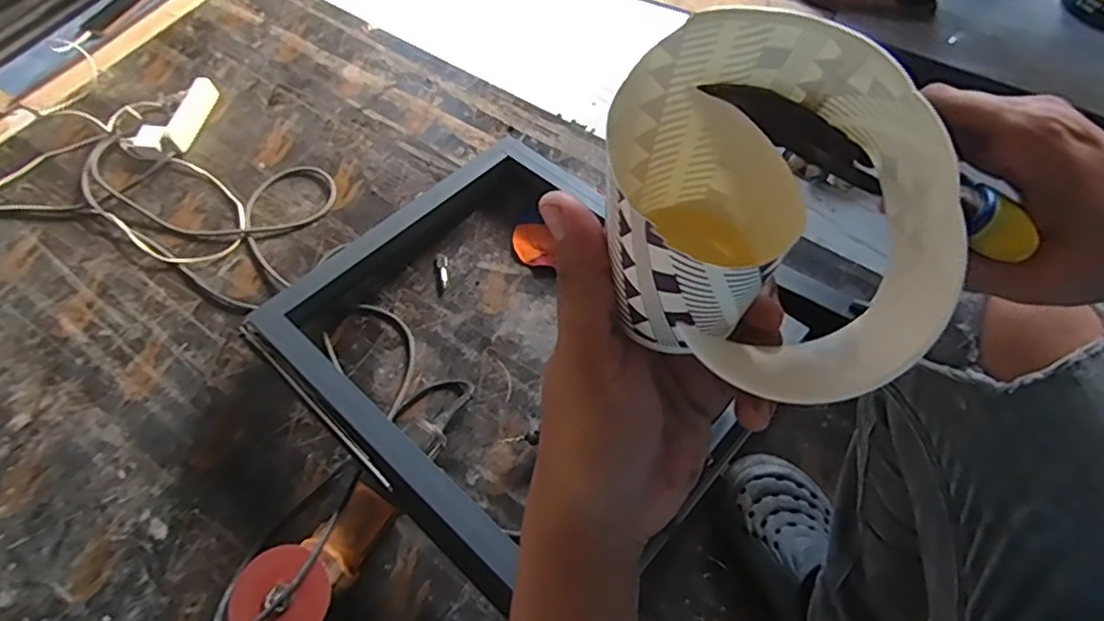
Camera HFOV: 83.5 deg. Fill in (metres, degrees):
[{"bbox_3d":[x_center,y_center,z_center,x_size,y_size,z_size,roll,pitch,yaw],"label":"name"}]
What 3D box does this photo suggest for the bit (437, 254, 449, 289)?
[{"bbox_3d":[-0.165,-0.061,0.940,0.016,0.009,0.059,-13,62,-3],"label":"bit"}]

